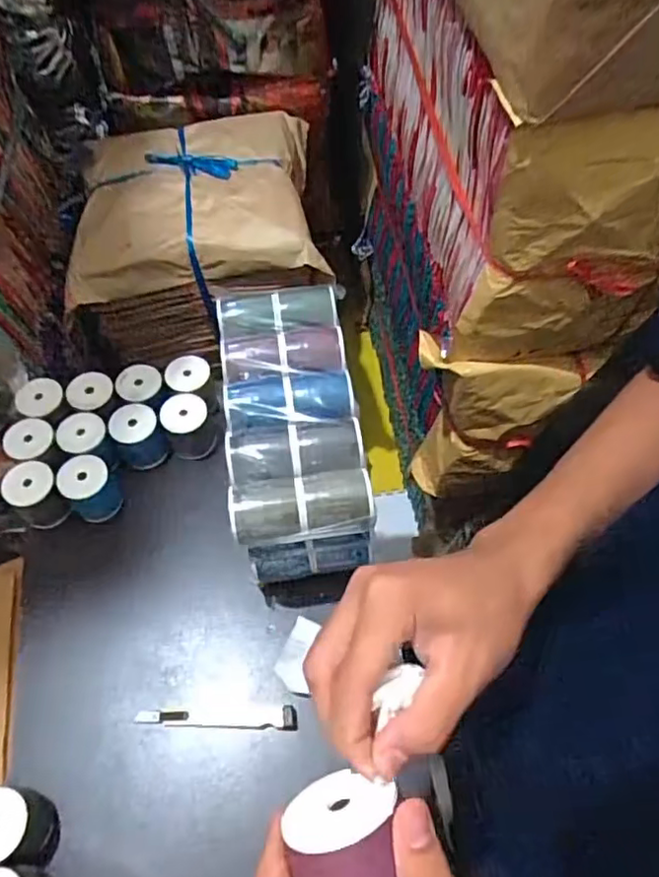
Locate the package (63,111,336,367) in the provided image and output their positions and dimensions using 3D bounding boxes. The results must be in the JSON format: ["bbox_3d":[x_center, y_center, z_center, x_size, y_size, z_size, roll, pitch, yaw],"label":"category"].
[{"bbox_3d":[-0.222,-0.385,1.084,0.388,0.216,0.421,-8,59,-3],"label":"package"}]

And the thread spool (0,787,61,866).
[{"bbox_3d":[-0.278,0.340,0.540,0.062,0.062,0.056,2,59,3],"label":"thread spool"}]

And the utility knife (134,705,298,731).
[{"bbox_3d":[-0.113,0.277,0.615,0.158,0.007,0.022,0,59,2],"label":"utility knife"}]

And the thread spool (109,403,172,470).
[{"bbox_3d":[-0.228,0.000,0.746,0.056,0.070,0.054,-1,59,1],"label":"thread spool"}]

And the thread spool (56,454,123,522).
[{"bbox_3d":[-0.274,0.058,0.711,0.054,0.076,0.046,-39,66,-19],"label":"thread spool"}]

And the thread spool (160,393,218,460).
[{"bbox_3d":[-0.170,-0.015,0.751,0.058,0.060,0.055,-1,59,1],"label":"thread spool"}]

